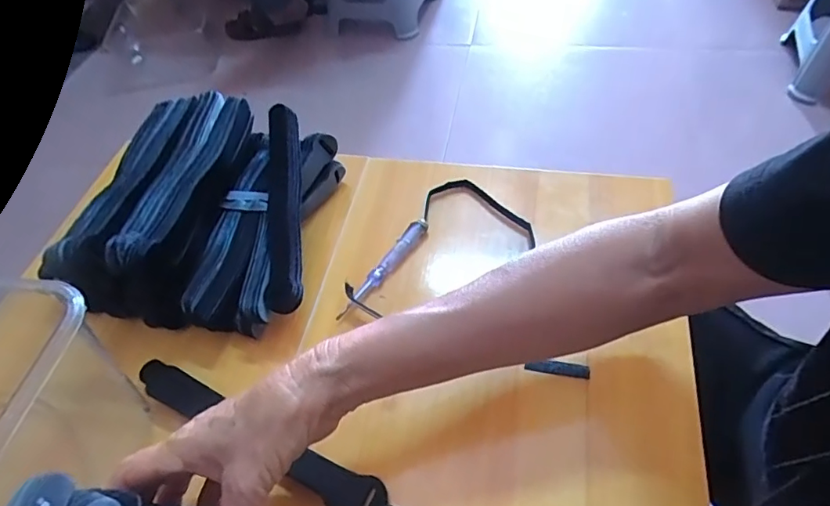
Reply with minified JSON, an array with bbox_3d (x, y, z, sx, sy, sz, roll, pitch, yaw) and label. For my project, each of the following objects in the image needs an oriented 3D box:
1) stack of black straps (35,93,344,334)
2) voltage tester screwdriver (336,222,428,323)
[{"bbox_3d":[-0.169,-0.044,0.443,0.170,0.085,0.209,1,53,7],"label":"stack of black straps"},{"bbox_3d":[-0.026,0.012,0.442,0.014,0.013,0.114,27,60,25],"label":"voltage tester screwdriver"}]

